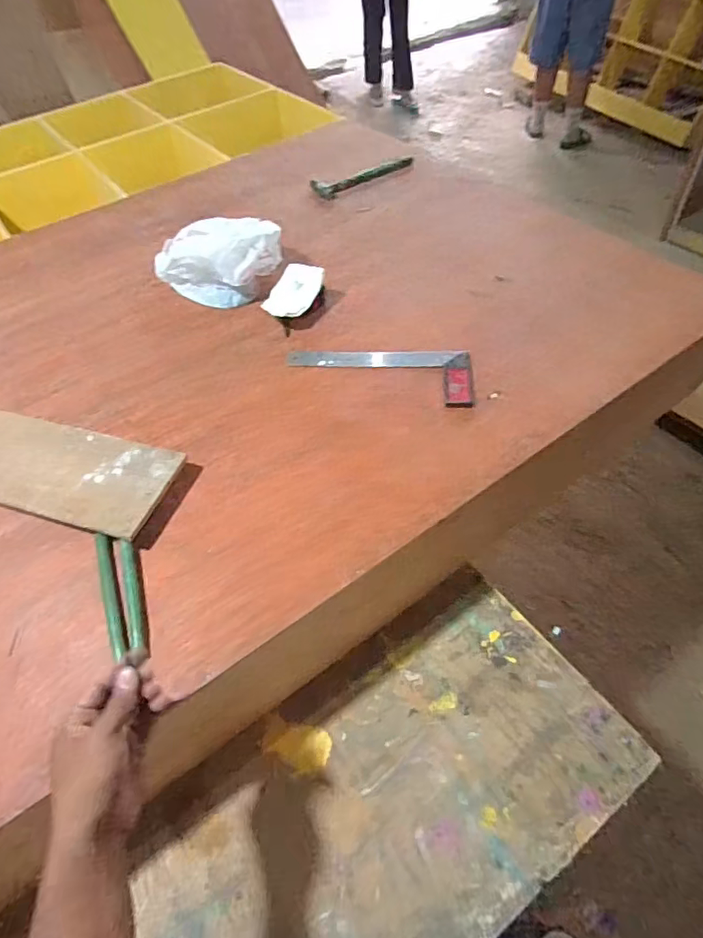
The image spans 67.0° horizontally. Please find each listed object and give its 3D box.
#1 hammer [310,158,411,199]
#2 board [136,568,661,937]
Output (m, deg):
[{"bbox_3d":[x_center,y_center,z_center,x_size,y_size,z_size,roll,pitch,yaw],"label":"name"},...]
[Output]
[{"bbox_3d":[0.035,-0.706,1.282,0.267,0.027,0.072,-26,52,-15],"label":"hammer"},{"bbox_3d":[-0.183,0.571,0.567,1.178,0.023,0.323,-33,56,-18],"label":"board"}]

